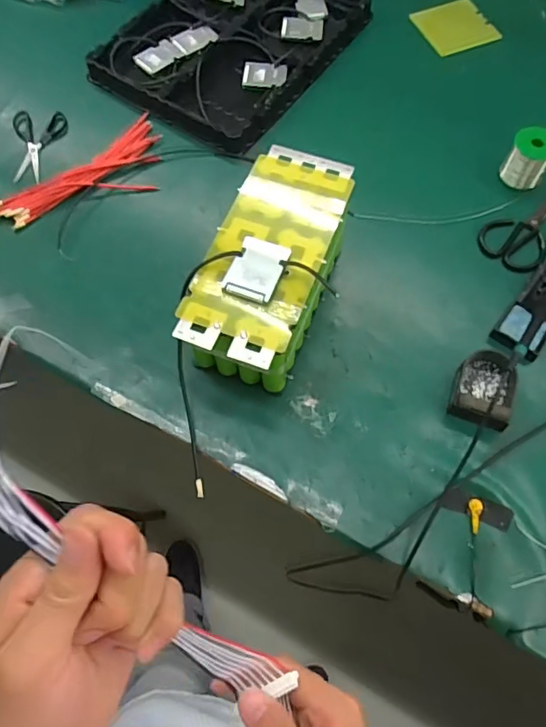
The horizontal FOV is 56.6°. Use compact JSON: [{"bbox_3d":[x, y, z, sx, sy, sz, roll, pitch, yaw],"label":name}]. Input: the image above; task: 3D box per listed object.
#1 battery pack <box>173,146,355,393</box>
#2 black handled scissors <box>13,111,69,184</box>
[{"bbox_3d":[0.001,-0.121,0.690,0.150,0.152,0.318,19,68,8],"label":"battery pack"},{"bbox_3d":[-0.412,-0.380,0.885,0.090,0.014,0.159,-4,67,-2],"label":"black handled scissors"}]

